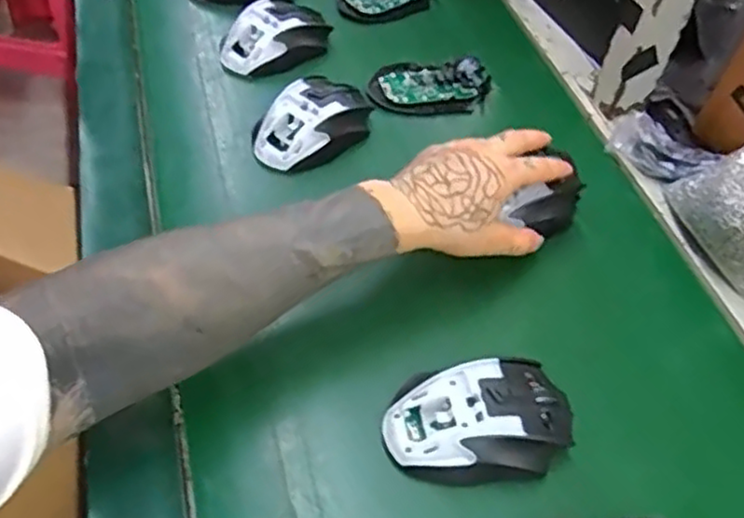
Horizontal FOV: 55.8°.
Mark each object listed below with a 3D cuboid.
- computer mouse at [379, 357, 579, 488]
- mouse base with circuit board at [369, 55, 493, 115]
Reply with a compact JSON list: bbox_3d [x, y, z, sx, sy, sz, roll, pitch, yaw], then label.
[{"bbox_3d":[0.068,0.100,0.432,0.118,0.034,0.068,-7,52,-14],"label":"computer mouse"},{"bbox_3d":[0.055,-0.167,0.664,0.119,0.028,0.065,-6,52,-13],"label":"mouse base with circuit board"}]

